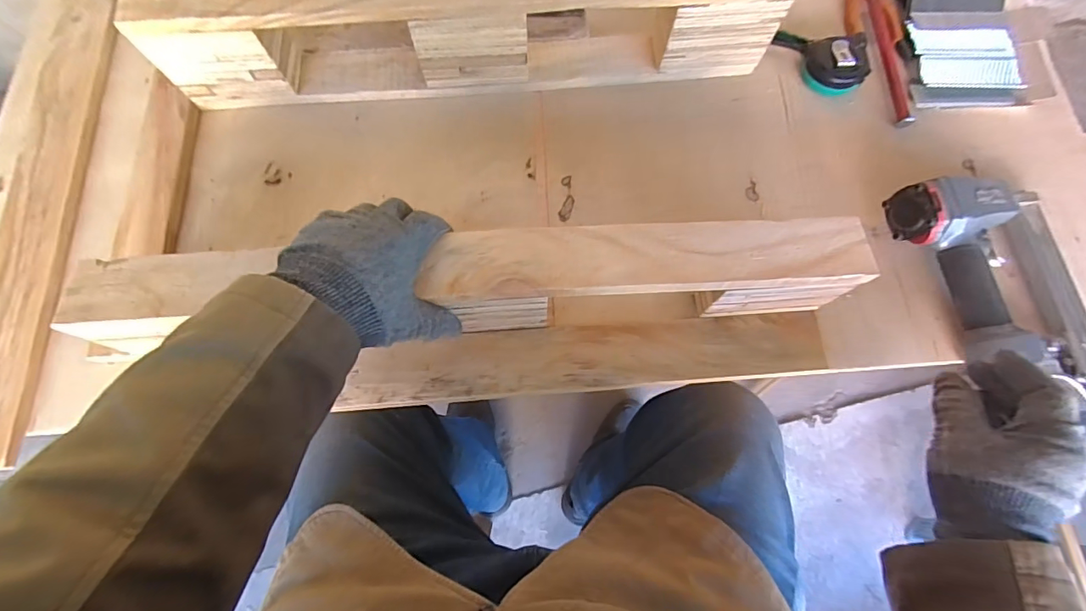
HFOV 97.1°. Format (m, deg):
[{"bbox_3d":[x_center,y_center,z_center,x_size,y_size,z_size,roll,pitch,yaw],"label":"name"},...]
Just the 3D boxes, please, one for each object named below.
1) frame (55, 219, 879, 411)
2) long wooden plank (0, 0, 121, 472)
[{"bbox_3d":[-0.047,0.010,0.422,0.644,0.119,0.124,-2,73,-4],"label":"frame"},{"bbox_3d":[-0.544,-0.166,0.531,0.074,0.018,0.657,-5,73,-1],"label":"long wooden plank"}]

